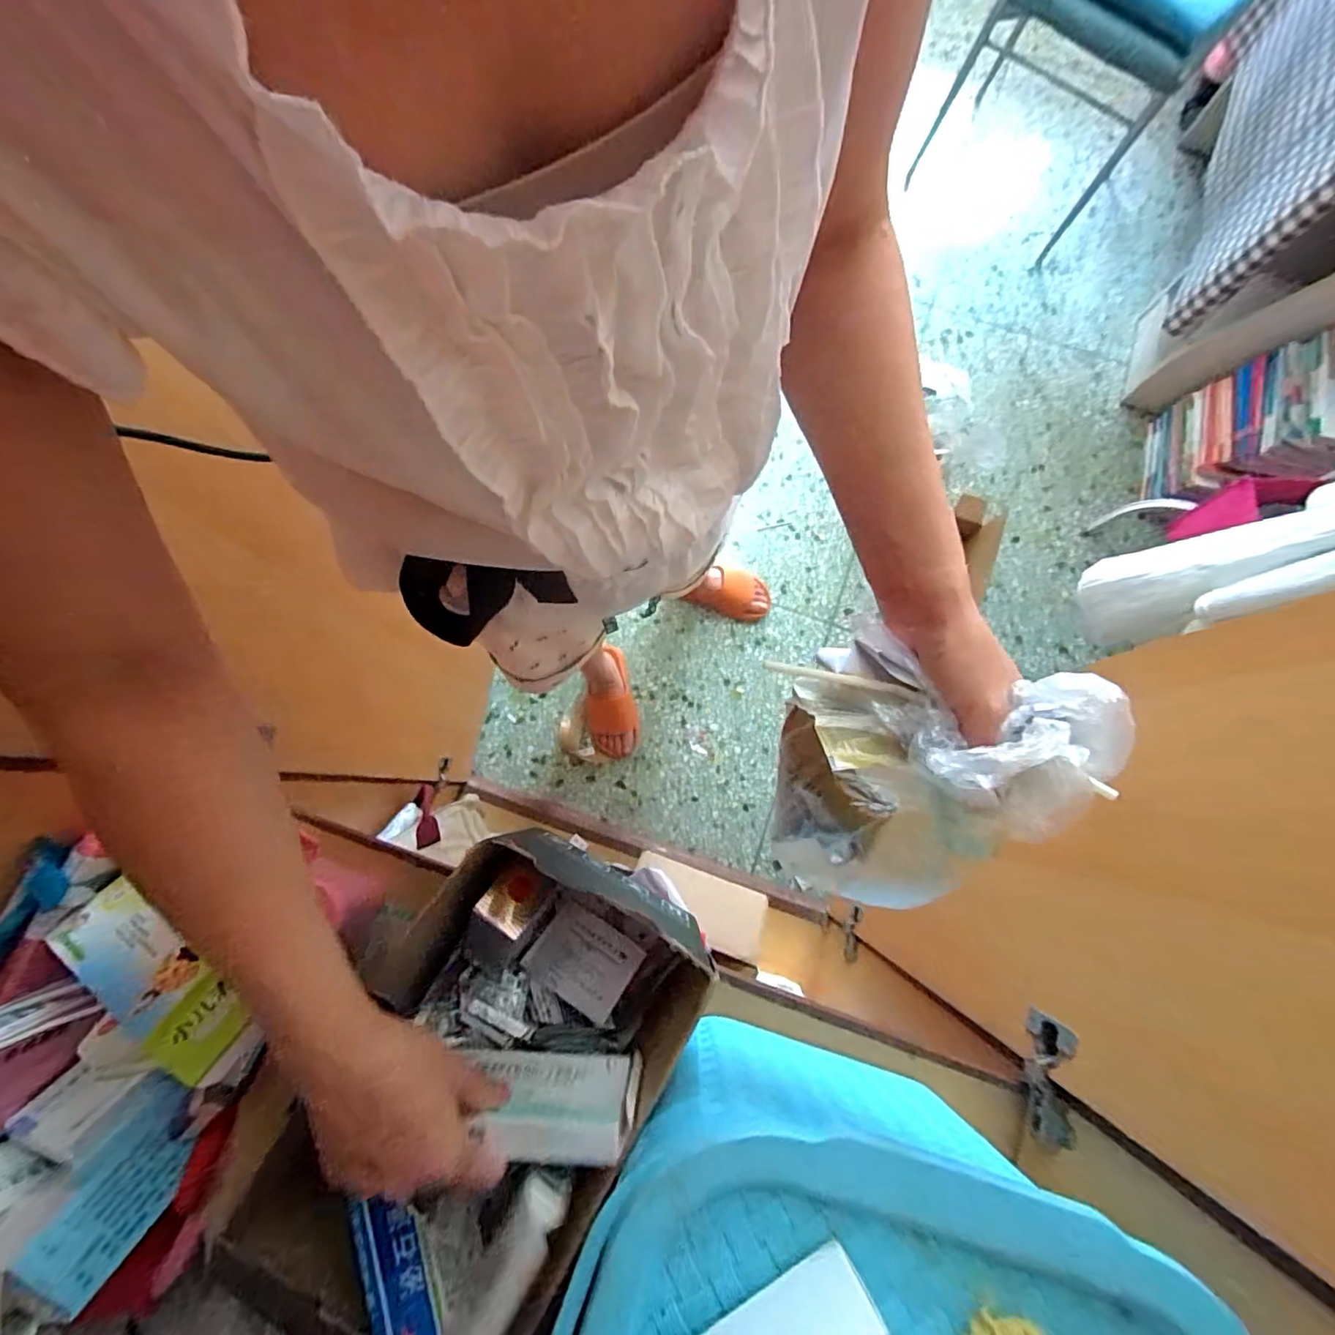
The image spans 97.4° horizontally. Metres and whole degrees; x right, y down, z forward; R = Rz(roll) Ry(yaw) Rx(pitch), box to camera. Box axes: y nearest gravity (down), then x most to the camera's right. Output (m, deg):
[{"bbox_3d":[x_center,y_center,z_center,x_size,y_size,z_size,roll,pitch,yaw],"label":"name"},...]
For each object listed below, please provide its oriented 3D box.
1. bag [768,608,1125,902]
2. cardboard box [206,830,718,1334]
[{"bbox_3d":[0.157,0.054,0.334,0.165,0.126,0.156,-2,79,-1],"label":"bag"},{"bbox_3d":[-0.110,0.279,0.422,0.177,0.173,0.251,28,80,5],"label":"cardboard box"}]

